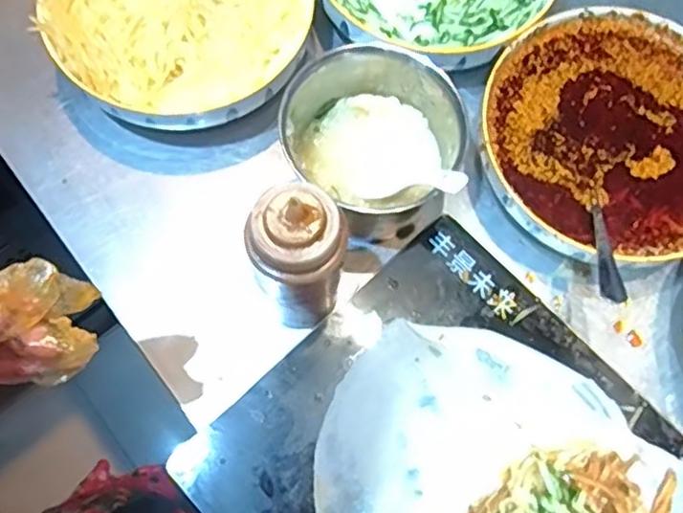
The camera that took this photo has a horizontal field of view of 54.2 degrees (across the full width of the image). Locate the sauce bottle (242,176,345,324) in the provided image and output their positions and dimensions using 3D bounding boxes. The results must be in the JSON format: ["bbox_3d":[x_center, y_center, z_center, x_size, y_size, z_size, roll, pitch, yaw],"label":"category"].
[{"bbox_3d":[-0.028,0.003,0.462,0.058,0.160,0.053,0,72,1],"label":"sauce bottle"}]

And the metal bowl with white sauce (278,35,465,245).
[{"bbox_3d":[0.034,-0.104,0.543,0.134,0.073,0.138,35,76,11],"label":"metal bowl with white sauce"}]

